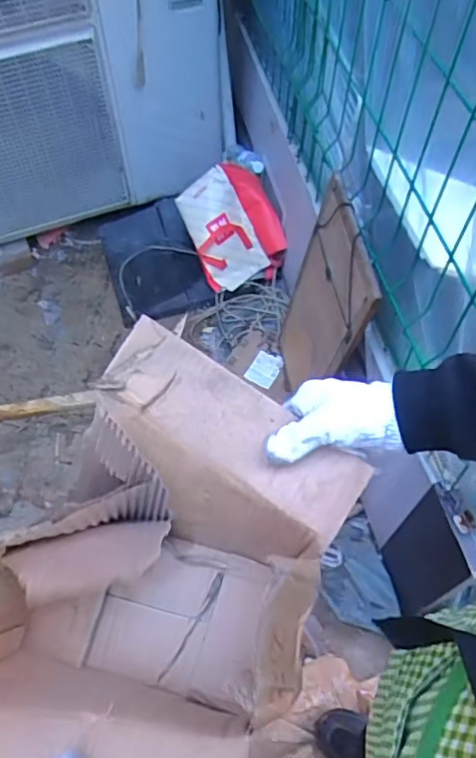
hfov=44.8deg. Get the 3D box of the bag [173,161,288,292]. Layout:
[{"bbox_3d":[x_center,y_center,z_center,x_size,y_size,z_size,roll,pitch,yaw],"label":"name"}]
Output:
[{"bbox_3d":[-0.015,-0.464,1.765,0.261,0.101,0.355,-22,102,1],"label":"bag"}]

